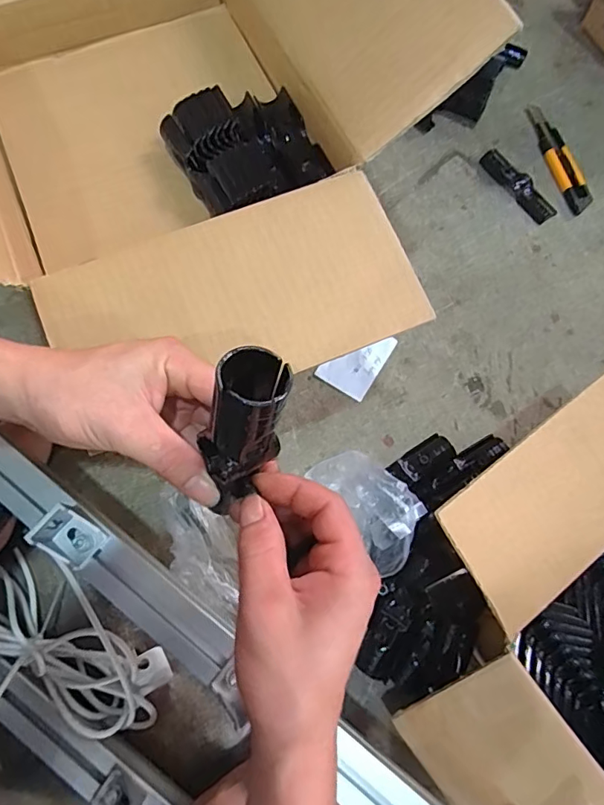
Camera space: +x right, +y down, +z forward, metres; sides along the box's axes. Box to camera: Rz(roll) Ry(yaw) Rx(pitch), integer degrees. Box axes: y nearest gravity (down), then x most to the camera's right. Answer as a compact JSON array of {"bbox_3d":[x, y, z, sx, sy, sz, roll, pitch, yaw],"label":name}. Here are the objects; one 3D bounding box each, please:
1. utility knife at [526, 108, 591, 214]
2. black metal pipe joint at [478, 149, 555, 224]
[{"bbox_3d":[0.365,-0.348,0.713,0.040,0.011,0.181,-16,74,-5],"label":"utility knife"},{"bbox_3d":[0.304,-0.305,0.702,0.036,0.014,0.128,-34,76,-10],"label":"black metal pipe joint"}]

